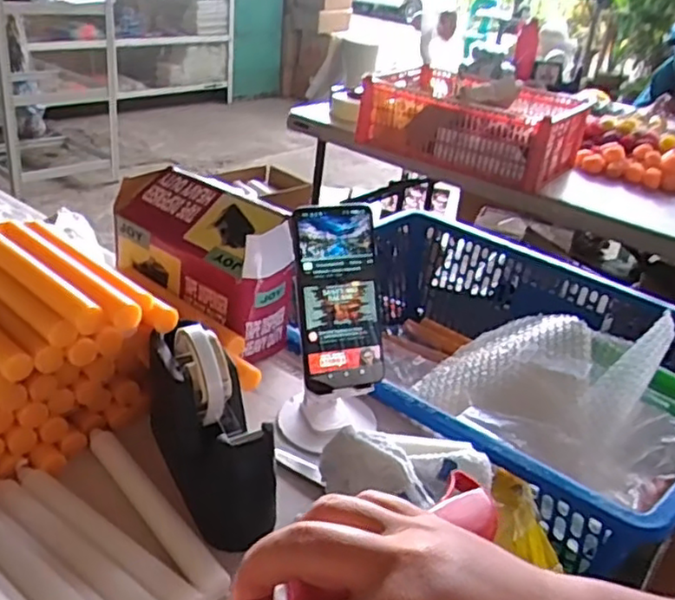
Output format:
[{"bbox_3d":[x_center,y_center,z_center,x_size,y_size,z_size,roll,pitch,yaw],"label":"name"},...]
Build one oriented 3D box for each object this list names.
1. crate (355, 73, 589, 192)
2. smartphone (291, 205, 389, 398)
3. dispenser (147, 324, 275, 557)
[{"bbox_3d":[0.325,-0.406,1.536,0.438,0.158,0.336,25,34,31],"label":"crate"},{"bbox_3d":[0.003,-0.002,0.583,0.074,0.161,0.011,-6,5,-18],"label":"smartphone"},{"bbox_3d":[-0.103,0.096,0.530,0.063,0.127,0.166,-11,33,-29],"label":"dispenser"}]

